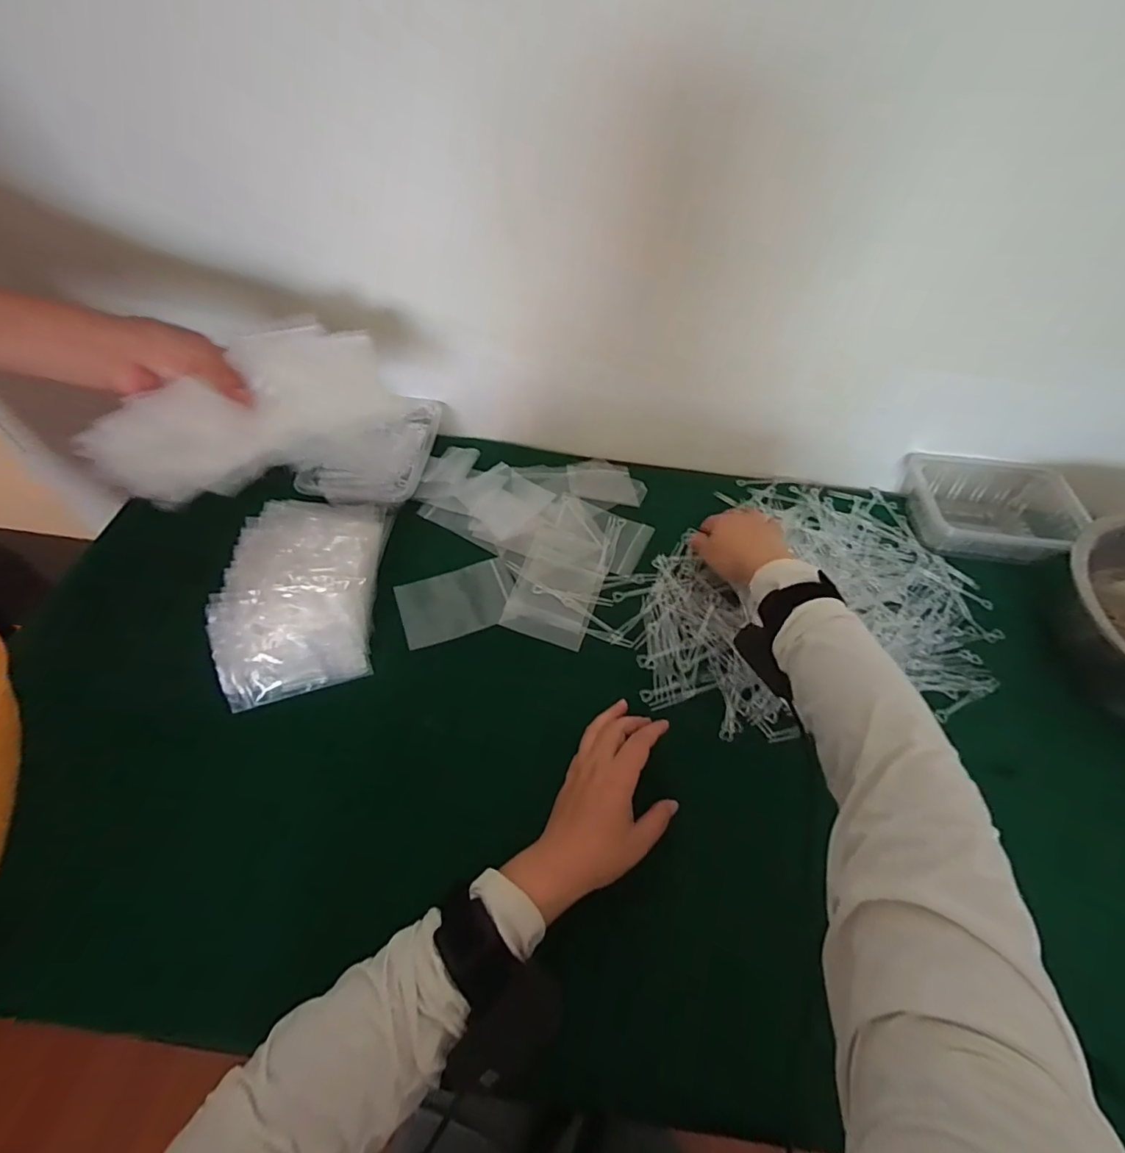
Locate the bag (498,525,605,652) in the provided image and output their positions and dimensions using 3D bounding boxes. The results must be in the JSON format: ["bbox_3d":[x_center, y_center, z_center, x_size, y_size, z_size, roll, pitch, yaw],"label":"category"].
[{"bbox_3d":[-0.004,0.009,0.561,0.087,0.009,0.142,17,53,4],"label":"bag"}]

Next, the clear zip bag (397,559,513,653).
[{"bbox_3d":[-0.108,0.025,0.541,0.116,0.007,0.081,-16,57,-15],"label":"clear zip bag"}]

